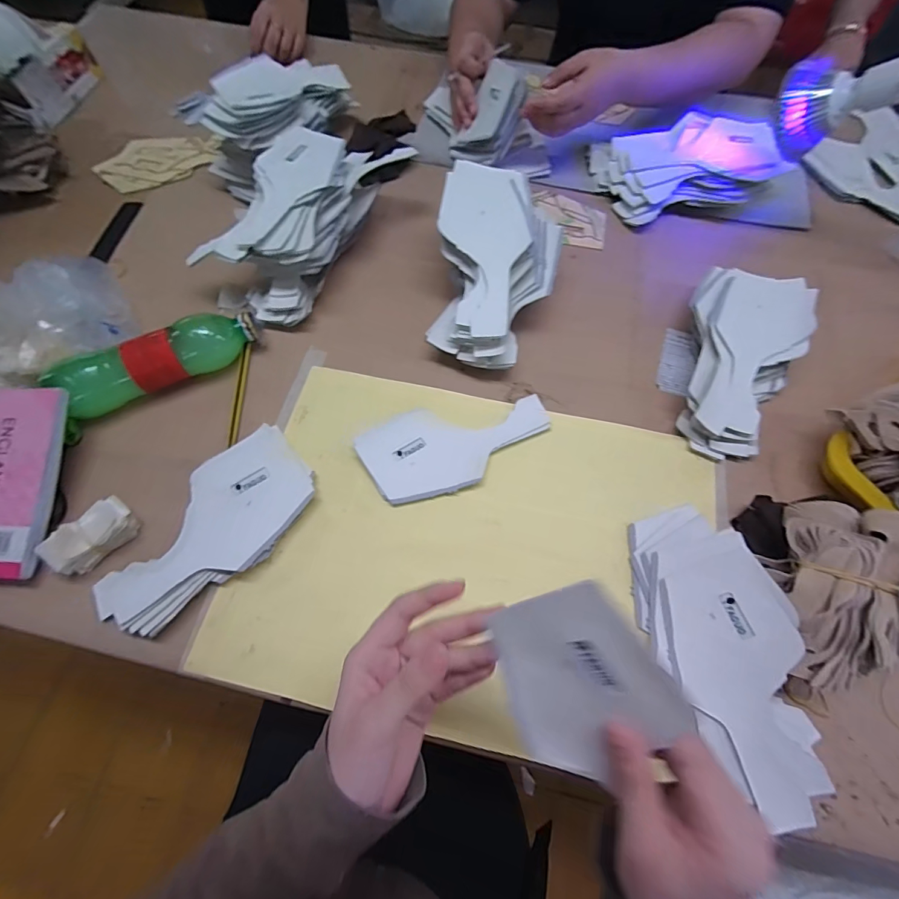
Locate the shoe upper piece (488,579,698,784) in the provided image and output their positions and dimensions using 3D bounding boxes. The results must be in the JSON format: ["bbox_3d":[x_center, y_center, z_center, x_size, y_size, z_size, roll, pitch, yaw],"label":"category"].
[{"bbox_3d":[0.062,0.119,0.215,0.099,0.092,0.007,53,34,-2],"label":"shoe upper piece"}]

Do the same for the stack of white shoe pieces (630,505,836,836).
[{"bbox_3d":[0.226,0.165,0.344,0.096,0.047,0.242,-15,67,-8],"label":"stack of white shoe pieces"}]

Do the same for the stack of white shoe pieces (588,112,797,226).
[{"bbox_3d":[0.314,-0.393,0.581,0.221,0.065,0.154,-9,67,-5],"label":"stack of white shoe pieces"}]

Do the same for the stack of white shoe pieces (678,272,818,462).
[{"bbox_3d":[0.307,-0.098,0.457,0.112,0.053,0.218,22,68,8],"label":"stack of white shoe pieces"}]

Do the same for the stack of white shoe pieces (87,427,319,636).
[{"bbox_3d":[-0.221,0.076,0.392,0.204,0.035,0.098,-39,73,-16],"label":"stack of white shoe pieces"}]

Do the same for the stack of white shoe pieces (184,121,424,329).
[{"bbox_3d":[-0.167,-0.278,0.508,0.132,0.086,0.261,22,68,8],"label":"stack of white shoe pieces"}]

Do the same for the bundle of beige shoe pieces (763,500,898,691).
[{"bbox_3d":[0.306,0.106,0.331,0.074,0.059,0.151,20,67,7],"label":"bundle of beige shoe pieces"}]

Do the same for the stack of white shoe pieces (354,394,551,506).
[{"bbox_3d":[0.008,-0.008,0.444,0.192,0.012,0.096,-21,68,-10],"label":"stack of white shoe pieces"}]

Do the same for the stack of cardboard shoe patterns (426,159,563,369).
[{"bbox_3d":[0.050,-0.194,0.471,0.129,0.097,0.207,9,66,3],"label":"stack of cardboard shoe patterns"}]

